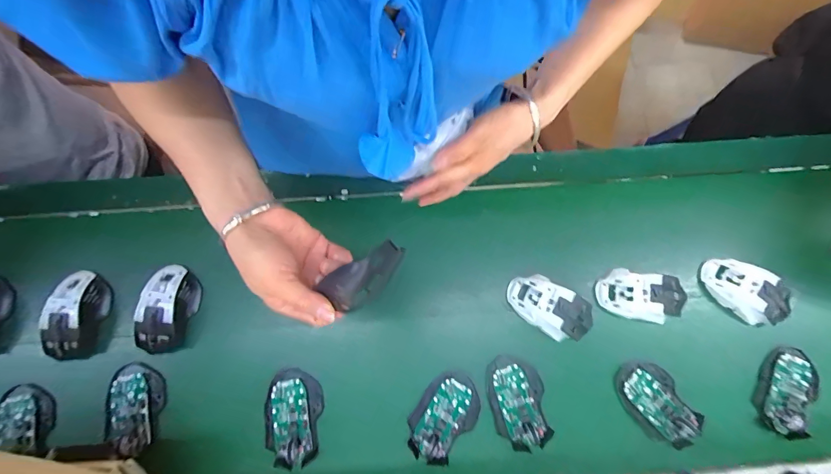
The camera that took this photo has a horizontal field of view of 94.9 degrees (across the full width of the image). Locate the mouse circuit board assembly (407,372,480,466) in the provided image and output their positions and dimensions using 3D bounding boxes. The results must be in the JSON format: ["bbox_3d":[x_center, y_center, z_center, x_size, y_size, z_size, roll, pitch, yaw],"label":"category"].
[{"bbox_3d":[0.038,0.237,0.502,0.073,0.025,0.111,32,77,7],"label":"mouse circuit board assembly"}]

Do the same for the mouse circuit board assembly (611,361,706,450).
[{"bbox_3d":[0.321,0.223,0.509,0.075,0.024,0.109,-33,78,-9],"label":"mouse circuit board assembly"}]

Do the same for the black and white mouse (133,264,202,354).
[{"bbox_3d":[-0.341,0.097,0.523,0.062,0.042,0.115,6,75,1],"label":"black and white mouse"}]

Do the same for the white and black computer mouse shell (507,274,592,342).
[{"bbox_3d":[0.186,0.094,0.521,0.117,0.031,0.065,32,77,7],"label":"white and black computer mouse shell"}]

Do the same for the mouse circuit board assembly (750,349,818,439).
[{"bbox_3d":[0.504,0.206,0.516,0.063,0.025,0.114,33,77,7],"label":"mouse circuit board assembly"}]

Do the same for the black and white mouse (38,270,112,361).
[{"bbox_3d":[-0.465,0.107,0.522,0.068,0.048,0.114,12,76,2],"label":"black and white mouse"}]

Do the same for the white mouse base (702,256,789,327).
[{"bbox_3d":[0.468,0.077,0.536,0.115,0.048,0.064,28,77,6],"label":"white mouse base"}]

